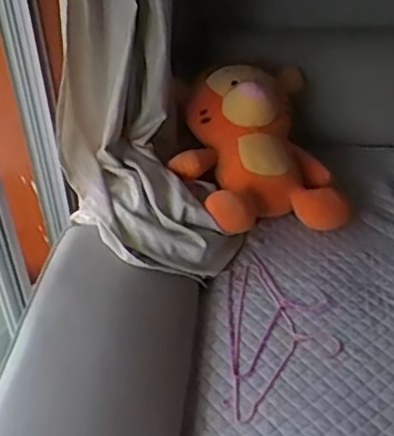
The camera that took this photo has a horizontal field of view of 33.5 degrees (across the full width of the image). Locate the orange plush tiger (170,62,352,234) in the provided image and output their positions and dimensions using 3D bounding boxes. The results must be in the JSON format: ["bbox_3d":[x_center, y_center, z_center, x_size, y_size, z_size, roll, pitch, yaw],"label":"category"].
[{"bbox_3d":[0.148,-0.169,1.658,0.396,0.303,0.326,-8,39,-8],"label":"orange plush tiger"}]

